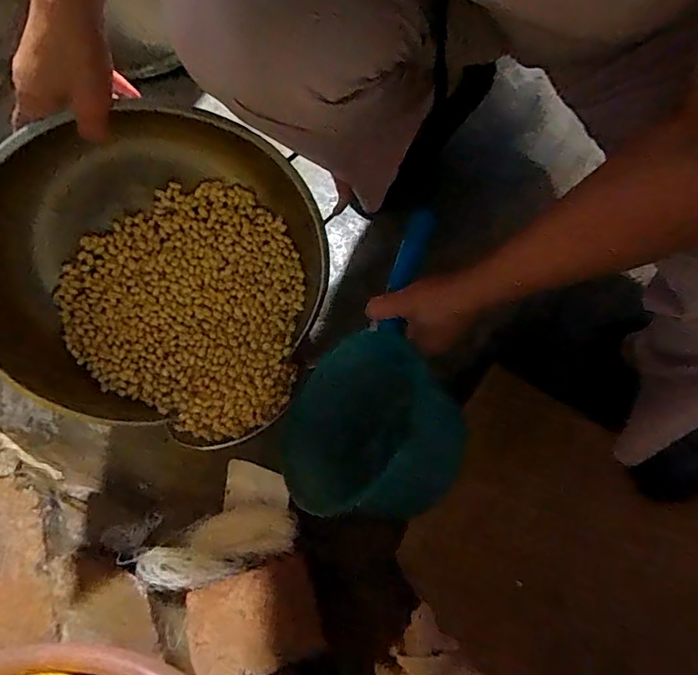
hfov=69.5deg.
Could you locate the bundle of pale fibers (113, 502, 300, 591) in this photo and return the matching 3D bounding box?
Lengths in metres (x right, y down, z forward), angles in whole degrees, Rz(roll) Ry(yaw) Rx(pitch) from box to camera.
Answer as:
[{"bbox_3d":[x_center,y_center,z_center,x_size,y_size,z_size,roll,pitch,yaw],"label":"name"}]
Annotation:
[{"bbox_3d":[-0.168,0.264,0.633,0.200,0.033,0.076,-22,66,-5],"label":"bundle of pale fibers"}]

